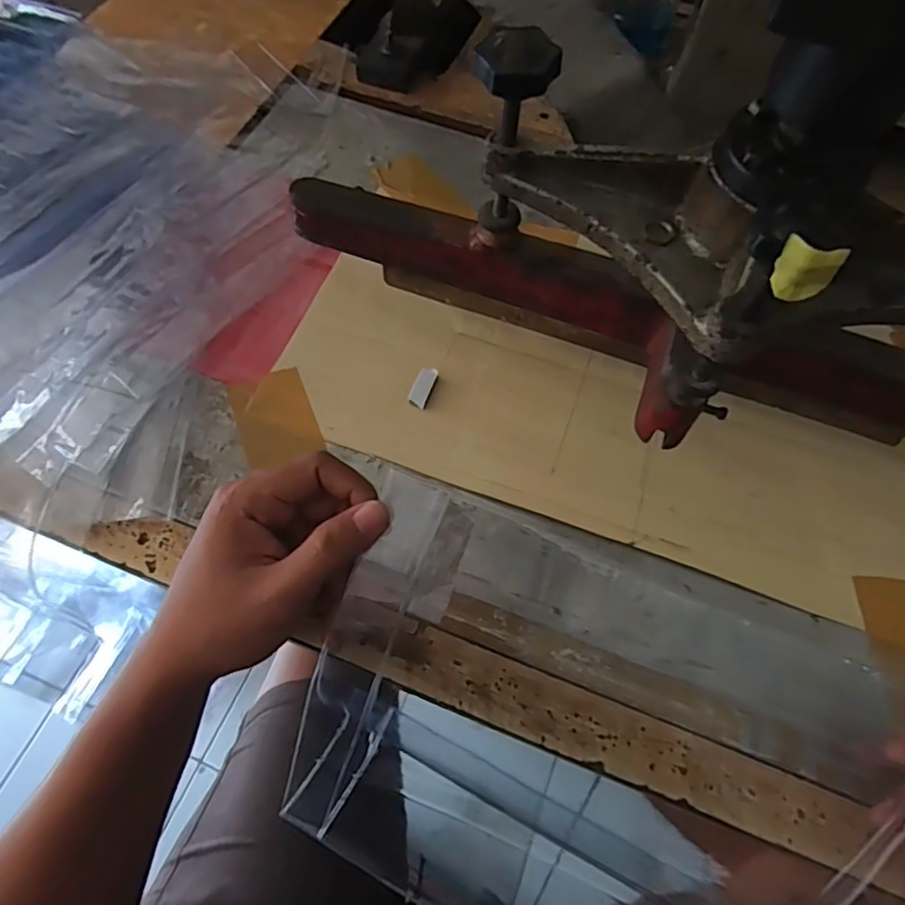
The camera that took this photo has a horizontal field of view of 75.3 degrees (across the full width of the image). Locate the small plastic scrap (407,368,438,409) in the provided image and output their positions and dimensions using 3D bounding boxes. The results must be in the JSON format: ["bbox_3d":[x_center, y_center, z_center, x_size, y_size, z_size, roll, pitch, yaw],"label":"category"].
[{"bbox_3d":[-0.019,-0.043,0.387,0.014,0.007,0.028,21,64,7],"label":"small plastic scrap"}]

